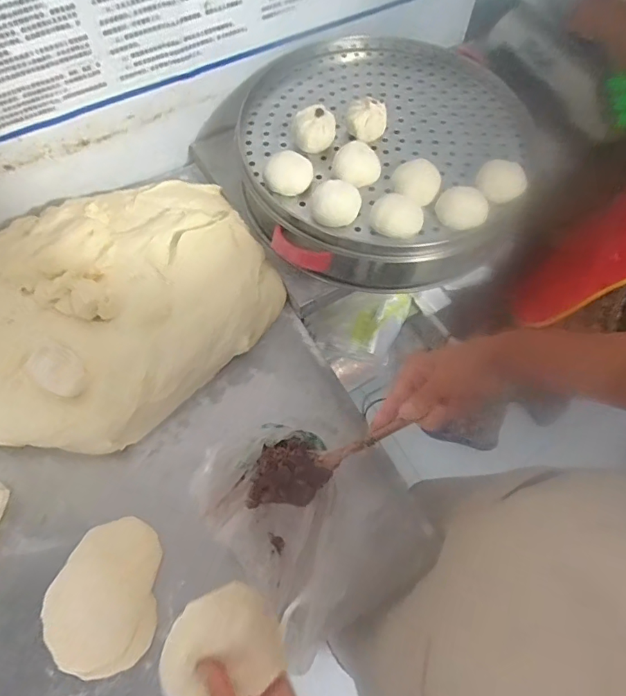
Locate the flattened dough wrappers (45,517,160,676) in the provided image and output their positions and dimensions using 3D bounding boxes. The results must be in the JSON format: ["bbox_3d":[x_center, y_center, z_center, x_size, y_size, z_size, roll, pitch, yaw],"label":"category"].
[{"bbox_3d":[-0.256,0.301,0.572,0.127,0.014,0.163,-3,65,-3],"label":"flattened dough wrappers"}]

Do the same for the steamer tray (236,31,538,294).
[{"bbox_3d":[0.130,-0.342,0.791,0.488,0.115,0.489,-4,65,-3],"label":"steamer tray"}]

